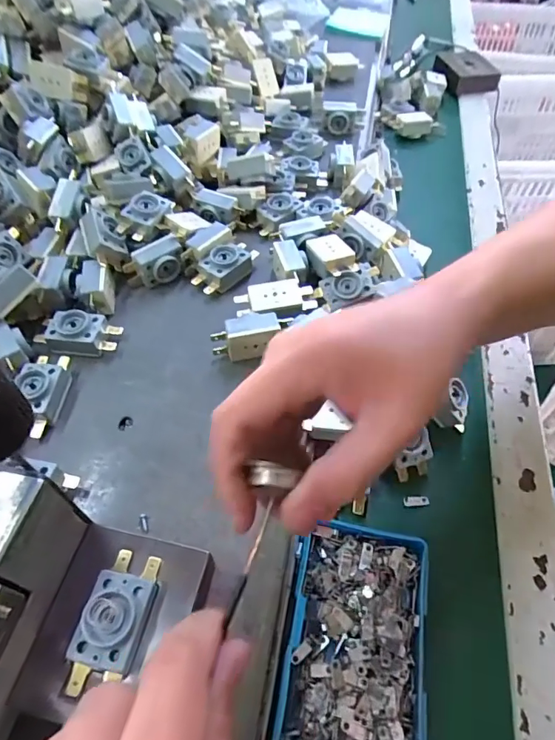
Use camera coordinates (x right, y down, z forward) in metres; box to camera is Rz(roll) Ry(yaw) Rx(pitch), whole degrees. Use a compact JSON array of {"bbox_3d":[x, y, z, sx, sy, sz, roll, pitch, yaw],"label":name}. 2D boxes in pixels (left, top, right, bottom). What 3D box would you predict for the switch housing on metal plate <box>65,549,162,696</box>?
[{"bbox_3d":[-0.074,0.114,0.214,0.028,0.013,0.058,11,53,6],"label":"switch housing on metal plate"}]

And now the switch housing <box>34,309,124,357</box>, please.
[{"bbox_3d":[-0.147,-0.027,0.340,0.059,0.019,0.026,5,53,2],"label":"switch housing"}]

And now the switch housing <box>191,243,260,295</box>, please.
[{"bbox_3d":[-0.042,-0.086,0.382,0.029,0.023,0.055,38,60,23],"label":"switch housing"}]

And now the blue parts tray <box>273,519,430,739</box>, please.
[{"bbox_3d":[0.043,0.143,0.249,0.070,0.022,0.113,9,53,5],"label":"blue parts tray"}]

